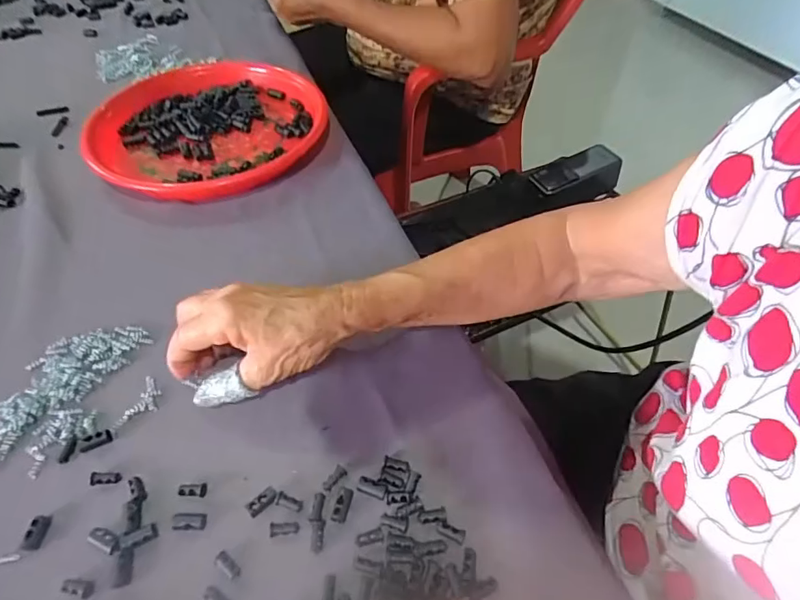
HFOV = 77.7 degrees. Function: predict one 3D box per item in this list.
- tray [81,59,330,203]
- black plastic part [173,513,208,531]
[{"bbox_3d":[-0.207,-0.198,0.554,0.237,0.039,0.238,-11,50,-7],"label":"tray"},{"bbox_3d":[-0.126,0.131,0.295,0.020,0.004,0.009,1,50,3],"label":"black plastic part"}]

